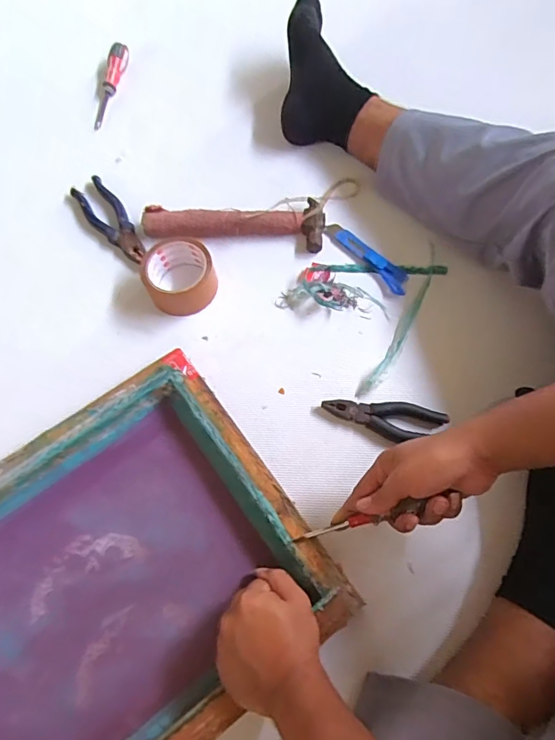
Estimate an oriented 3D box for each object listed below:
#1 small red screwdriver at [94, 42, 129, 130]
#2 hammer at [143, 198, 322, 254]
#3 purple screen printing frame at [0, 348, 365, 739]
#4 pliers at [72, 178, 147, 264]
[{"bbox_3d":[-0.291,-0.502,0.815,0.034,0.032,0.180,5,69,5],"label":"small red screwdriver"},{"bbox_3d":[-0.063,-0.224,0.686,0.262,0.032,0.074,7,69,5],"label":"hammer"},{"bbox_3d":[-0.197,0.231,0.480,0.443,0.057,0.351,-36,71,-11],"label":"purple screen printing frame"},{"bbox_3d":[-0.256,-0.230,0.712,0.054,0.013,0.185,-34,71,-10],"label":"pliers"}]

